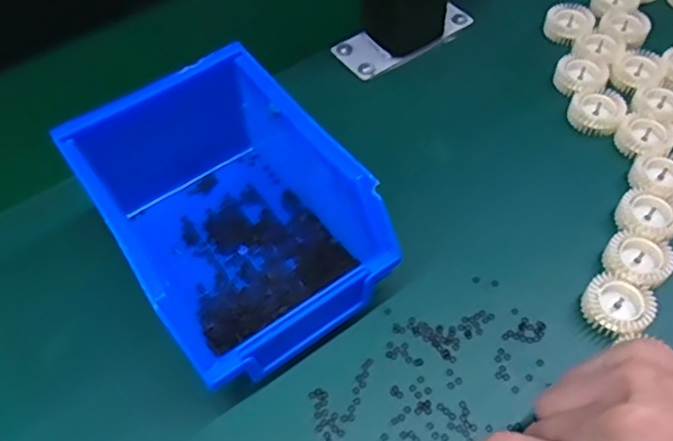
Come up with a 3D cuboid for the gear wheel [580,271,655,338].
[{"bbox_3d":[0.139,0.041,0.295,0.032,0.013,0.031,-1,57,2],"label":"gear wheel"}]

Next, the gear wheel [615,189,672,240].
[{"bbox_3d":[0.167,-0.004,0.320,0.031,0.008,0.031,-1,57,2],"label":"gear wheel"}]

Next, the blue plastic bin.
[{"bbox_3d":[-0.051,-0.002,0.296,0.102,0.072,0.139,-32,61,-17],"label":"blue plastic bin"}]

